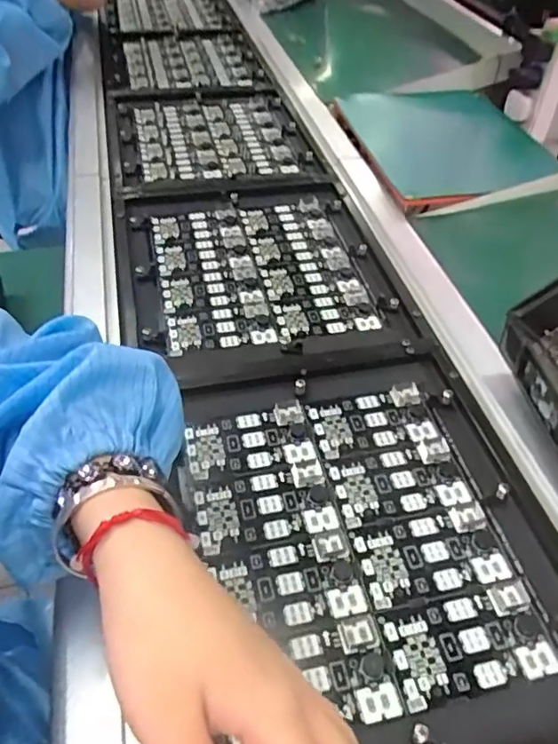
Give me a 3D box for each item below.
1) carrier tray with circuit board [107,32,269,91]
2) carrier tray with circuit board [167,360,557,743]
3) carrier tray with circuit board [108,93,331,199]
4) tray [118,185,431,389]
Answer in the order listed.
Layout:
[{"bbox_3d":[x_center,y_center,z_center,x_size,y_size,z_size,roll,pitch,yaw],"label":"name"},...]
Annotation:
[{"bbox_3d":[-0.167,-0.542,0.969,0.250,0.025,0.273,-9,48,-8],"label":"carrier tray with circuit board"},{"bbox_3d":[0.056,0.106,0.379,0.223,0.011,0.272,-9,48,-8],"label":"carrier tray with circuit board"},{"bbox_3d":[-0.096,-0.326,0.762,0.256,0.016,0.297,-9,48,-9],"label":"carrier tray with circuit board"},{"bbox_3d":[-0.026,-0.109,0.567,0.260,0.012,0.288,-9,48,-9],"label":"tray"}]

